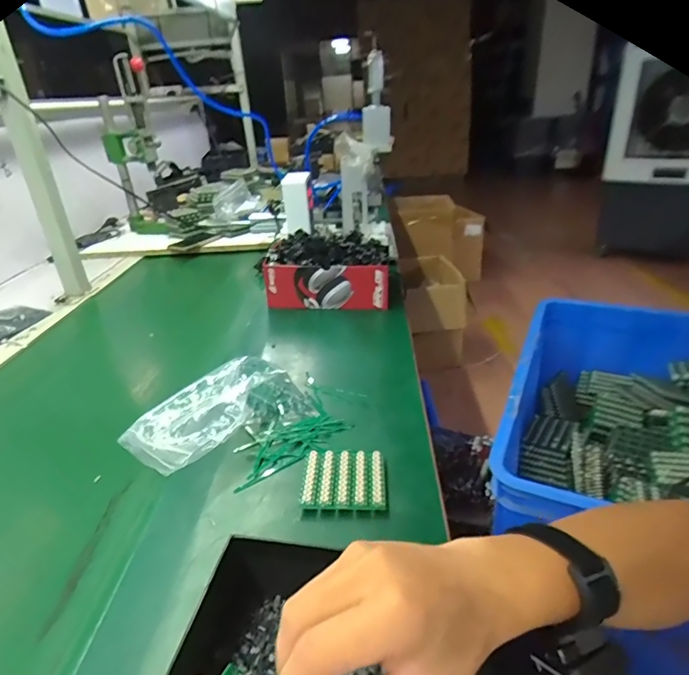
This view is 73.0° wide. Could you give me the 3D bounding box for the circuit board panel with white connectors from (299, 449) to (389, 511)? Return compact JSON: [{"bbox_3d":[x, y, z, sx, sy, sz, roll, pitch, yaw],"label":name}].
[{"bbox_3d":[0.001,0.153,0.499,0.085,0.014,0.076,-1,28,5],"label":"circuit board panel with white connectors"}]

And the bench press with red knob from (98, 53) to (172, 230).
[{"bbox_3d":[-0.620,-0.564,1.413,0.202,0.456,0.125,16,33,32],"label":"bench press with red knob"}]

